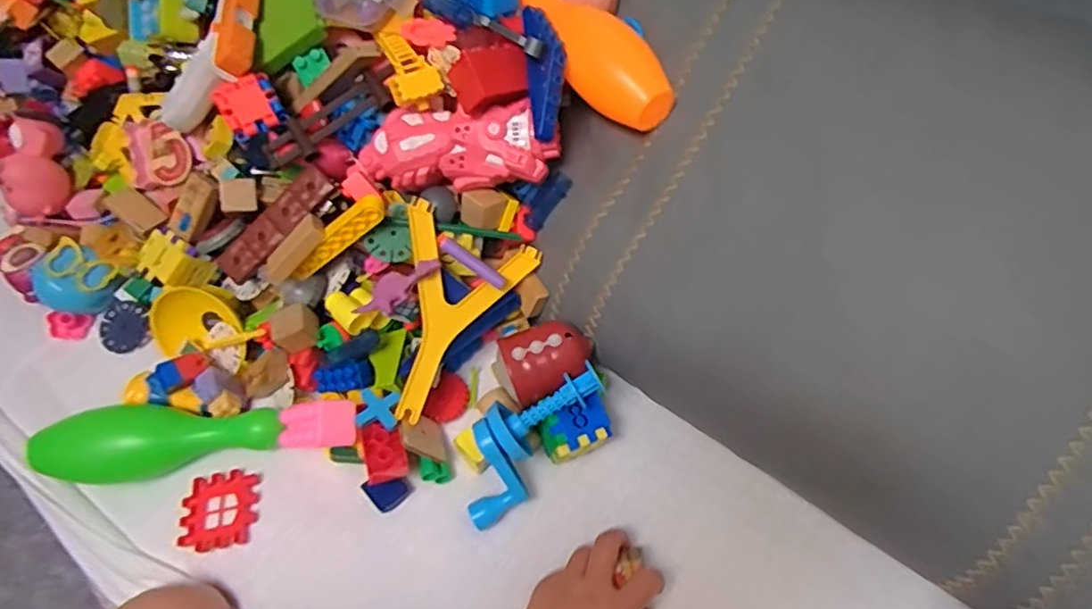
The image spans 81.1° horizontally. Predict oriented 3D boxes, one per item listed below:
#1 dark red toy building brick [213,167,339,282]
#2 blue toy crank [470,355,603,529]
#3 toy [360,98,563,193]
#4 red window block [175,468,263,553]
[{"bbox_3d":[-0.241,-0.070,0.568,0.123,0.021,0.028,-45,65,5],"label":"dark red toy building brick"},{"bbox_3d":[-0.021,0.108,0.520,0.057,0.041,0.156,36,92,21],"label":"blue toy crank"},{"bbox_3d":[-0.079,-0.137,0.556,0.175,0.051,0.056,0,59,2],"label":"toy"},{"bbox_3d":[-0.273,0.173,0.538,0.063,0.007,0.062,-8,59,-3],"label":"red window block"}]

